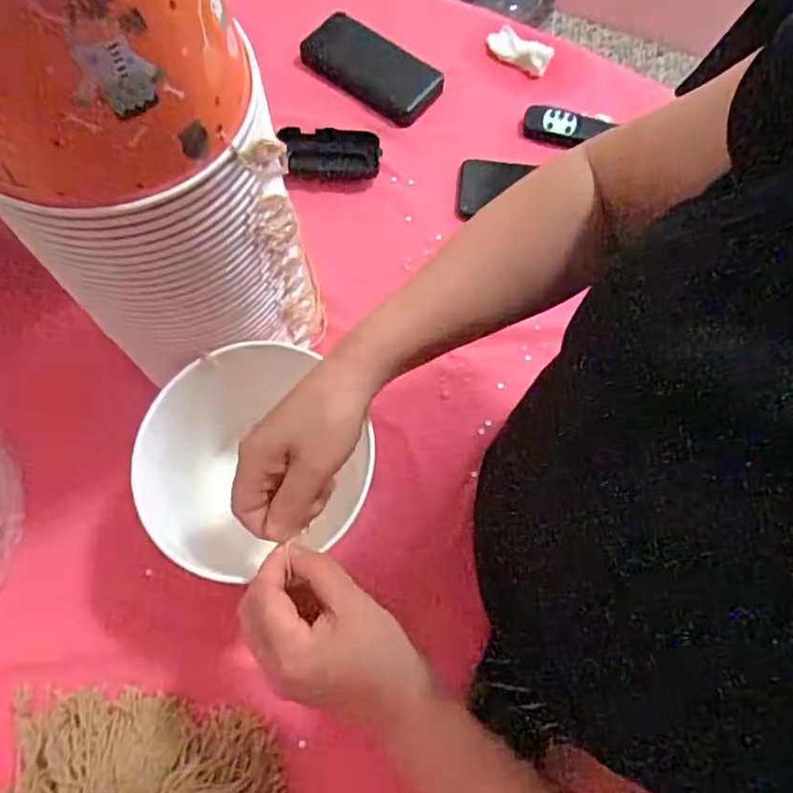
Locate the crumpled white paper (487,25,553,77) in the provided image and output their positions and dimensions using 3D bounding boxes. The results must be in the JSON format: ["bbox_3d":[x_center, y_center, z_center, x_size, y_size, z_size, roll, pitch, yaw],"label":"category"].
[{"bbox_3d":[0.144,-0.403,0.726,0.075,0.015,0.035,29,73,9],"label":"crumpled white paper"}]

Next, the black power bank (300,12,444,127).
[{"bbox_3d":[-0.028,-0.367,0.692,0.151,0.019,0.078,35,74,11],"label":"black power bank"}]

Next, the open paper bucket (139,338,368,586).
[{"bbox_3d":[-0.103,0.058,0.491,0.166,0.135,0.151,0,71,-1],"label":"open paper bucket"}]

